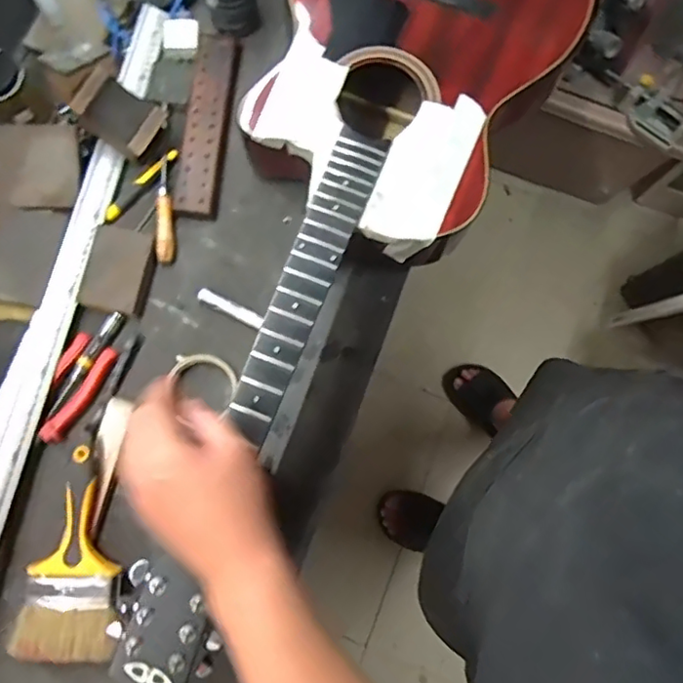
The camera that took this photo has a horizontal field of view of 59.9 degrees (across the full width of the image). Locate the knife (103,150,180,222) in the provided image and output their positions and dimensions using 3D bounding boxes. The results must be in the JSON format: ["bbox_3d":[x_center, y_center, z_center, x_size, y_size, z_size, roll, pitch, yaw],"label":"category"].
[{"bbox_3d":[-0.251,-0.196,0.741,0.026,0.013,0.120,44,81,7],"label":"knife"}]

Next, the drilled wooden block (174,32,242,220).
[{"bbox_3d":[-0.171,-0.281,0.756,0.058,0.016,0.252,6,78,0],"label":"drilled wooden block"}]

